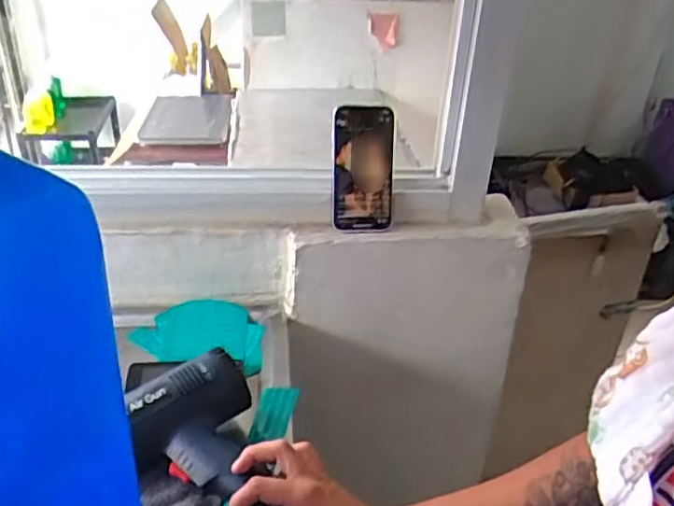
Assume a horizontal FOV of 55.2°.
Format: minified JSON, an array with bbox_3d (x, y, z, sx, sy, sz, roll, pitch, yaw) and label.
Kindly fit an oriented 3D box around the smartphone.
[{"bbox_3d":[0.031,-0.099,0.762,0.073,0.146,0.009,-2,18,-10],"label":"smartphone"}]

